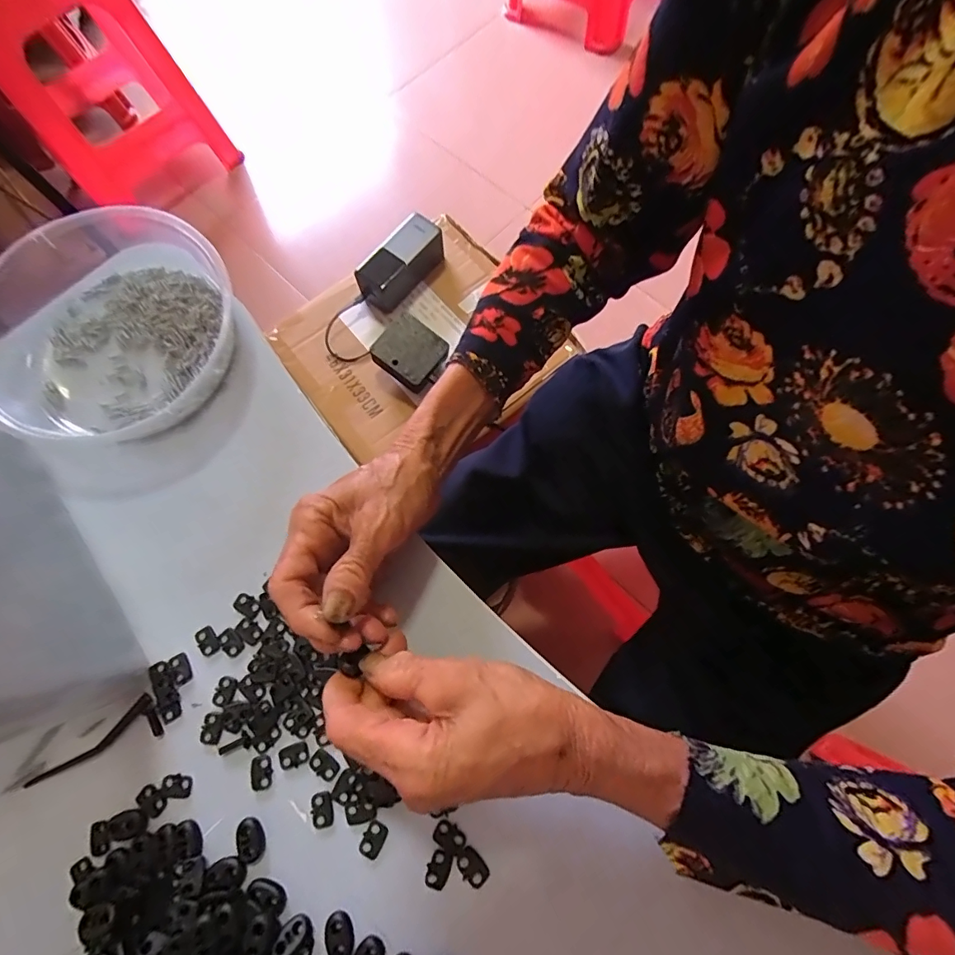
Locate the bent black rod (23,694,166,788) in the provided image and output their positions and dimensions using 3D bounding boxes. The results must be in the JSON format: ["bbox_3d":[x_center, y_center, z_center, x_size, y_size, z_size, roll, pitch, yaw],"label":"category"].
[{"bbox_3d":[-0.243,0.169,0.292,0.085,0.006,0.026,-26,75,-7],"label":"bent black rod"}]

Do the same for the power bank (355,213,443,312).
[{"bbox_3d":[-0.108,-0.297,0.648,0.058,0.049,0.132,38,77,11],"label":"power bank"}]

